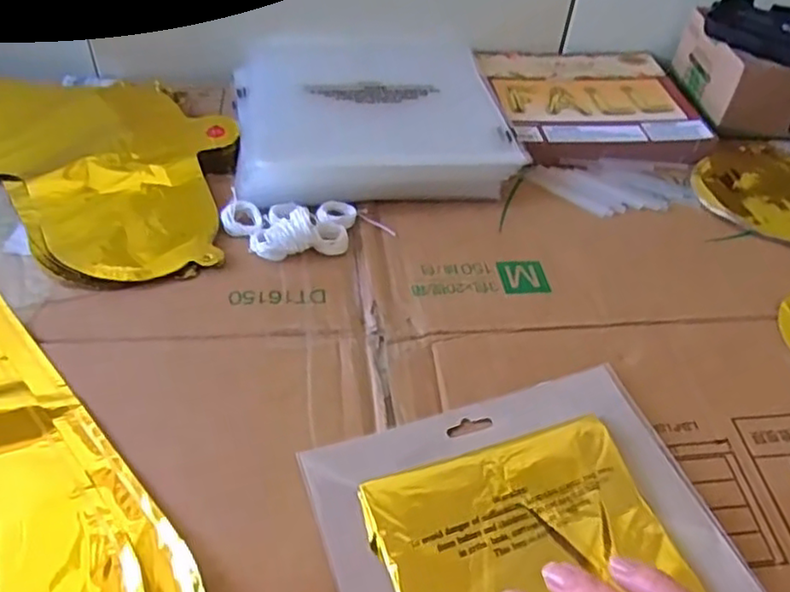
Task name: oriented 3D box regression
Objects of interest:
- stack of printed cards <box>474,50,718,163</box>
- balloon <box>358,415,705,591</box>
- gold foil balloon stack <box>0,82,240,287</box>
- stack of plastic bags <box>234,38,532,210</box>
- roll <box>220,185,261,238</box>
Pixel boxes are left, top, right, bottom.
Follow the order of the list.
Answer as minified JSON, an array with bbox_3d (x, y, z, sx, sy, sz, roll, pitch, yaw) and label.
[{"bbox_3d":[0.187,-0.193,0.644,0.194,0.015,0.191,-2,48,-6],"label":"stack of printed cards"},{"bbox_3d":[0.067,0.129,0.332,0.143,0.010,0.120,-12,50,-15],"label":"balloon"},{"bbox_3d":[-0.320,-0.115,0.514,0.404,0.012,0.221,8,47,3],"label":"gold foil balloon stack"},{"bbox_3d":[-0.023,-0.171,0.598,0.228,0.025,0.245,-5,48,-9],"label":"stack of plastic bags"},{"bbox_3d":[-0.112,-0.061,0.484,0.027,0.010,0.038,-10,49,-14],"label":"roll"}]

